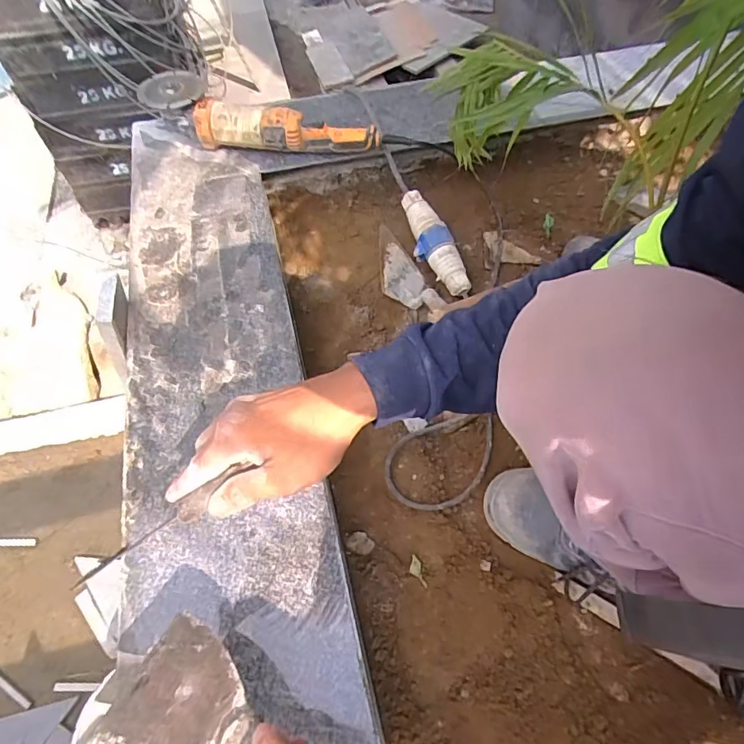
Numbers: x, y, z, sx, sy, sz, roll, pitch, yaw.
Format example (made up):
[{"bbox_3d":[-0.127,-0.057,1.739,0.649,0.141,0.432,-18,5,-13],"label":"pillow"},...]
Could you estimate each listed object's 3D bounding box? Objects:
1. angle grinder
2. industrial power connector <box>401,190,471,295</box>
[{"bbox_3d":[-0.186,-0.422,0.825,0.407,0.091,0.090,10,59,8],"label":"angle grinder"},{"bbox_3d":[0.100,-0.208,0.793,0.055,0.059,0.185,-15,59,-7],"label":"industrial power connector"}]

